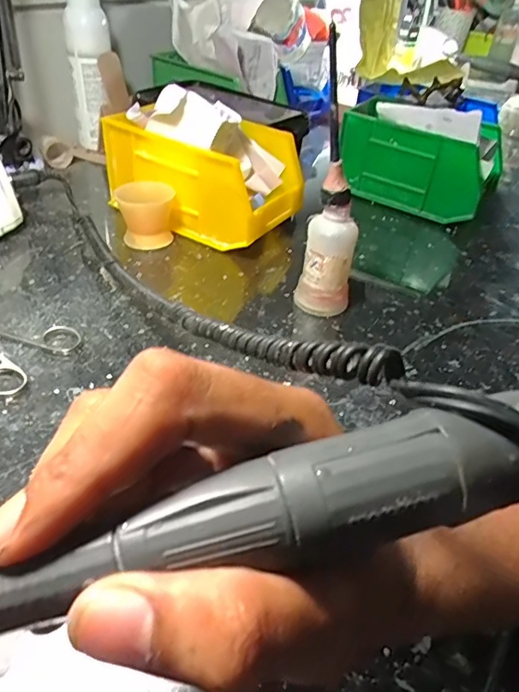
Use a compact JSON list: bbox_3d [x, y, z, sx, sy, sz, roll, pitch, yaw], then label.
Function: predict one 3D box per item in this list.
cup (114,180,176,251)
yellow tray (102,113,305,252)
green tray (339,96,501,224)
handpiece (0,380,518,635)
[{"bbox_3d":[-0.104,-0.121,0.474,0.049,0.052,0.047,2,40,-6],"label":"cup"},{"bbox_3d":[-0.049,-0.160,0.497,0.182,0.090,0.092,24,43,20],"label":"yellow tray"},{"bbox_3d":[0.172,-0.207,0.574,0.167,0.091,0.107,25,43,21],"label":"green tray"},{"bbox_3d":[0.015,0.035,0.120,0.161,0.027,0.029,-13,43,-10],"label":"handpiece"}]

